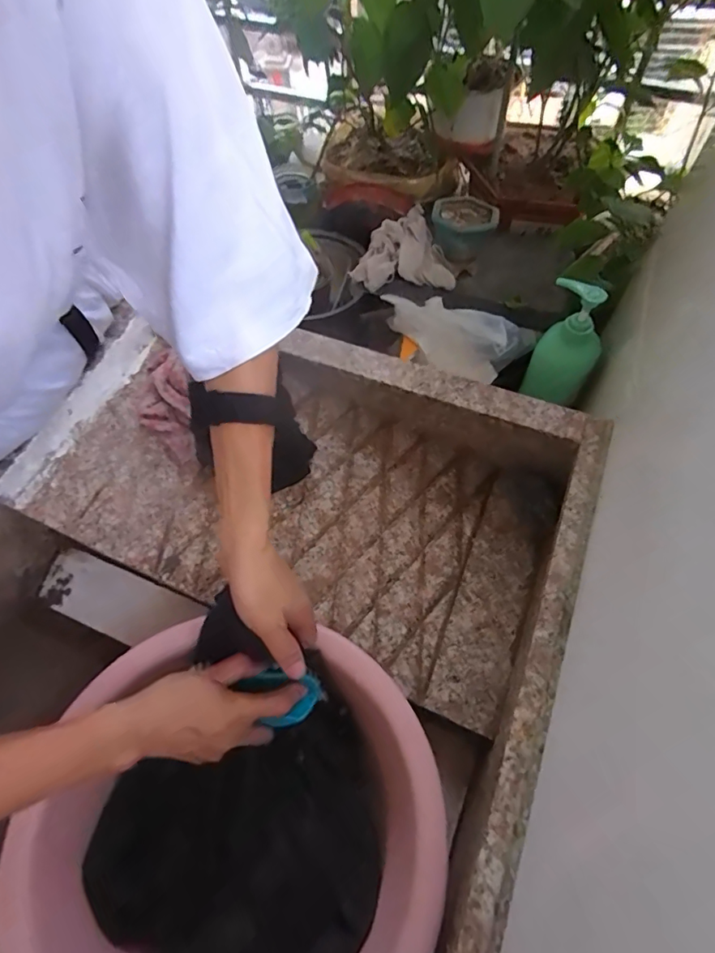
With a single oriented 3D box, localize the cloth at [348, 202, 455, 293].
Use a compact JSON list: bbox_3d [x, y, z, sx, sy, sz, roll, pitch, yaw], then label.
[{"bbox_3d":[0.070,-0.333,0.726,0.149,0.051,0.120,6,62,6],"label":"cloth"}]

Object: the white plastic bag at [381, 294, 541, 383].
[{"bbox_3d":[0.132,-0.194,0.673,0.215,0.054,0.101,17,63,11],"label":"white plastic bag"}]

